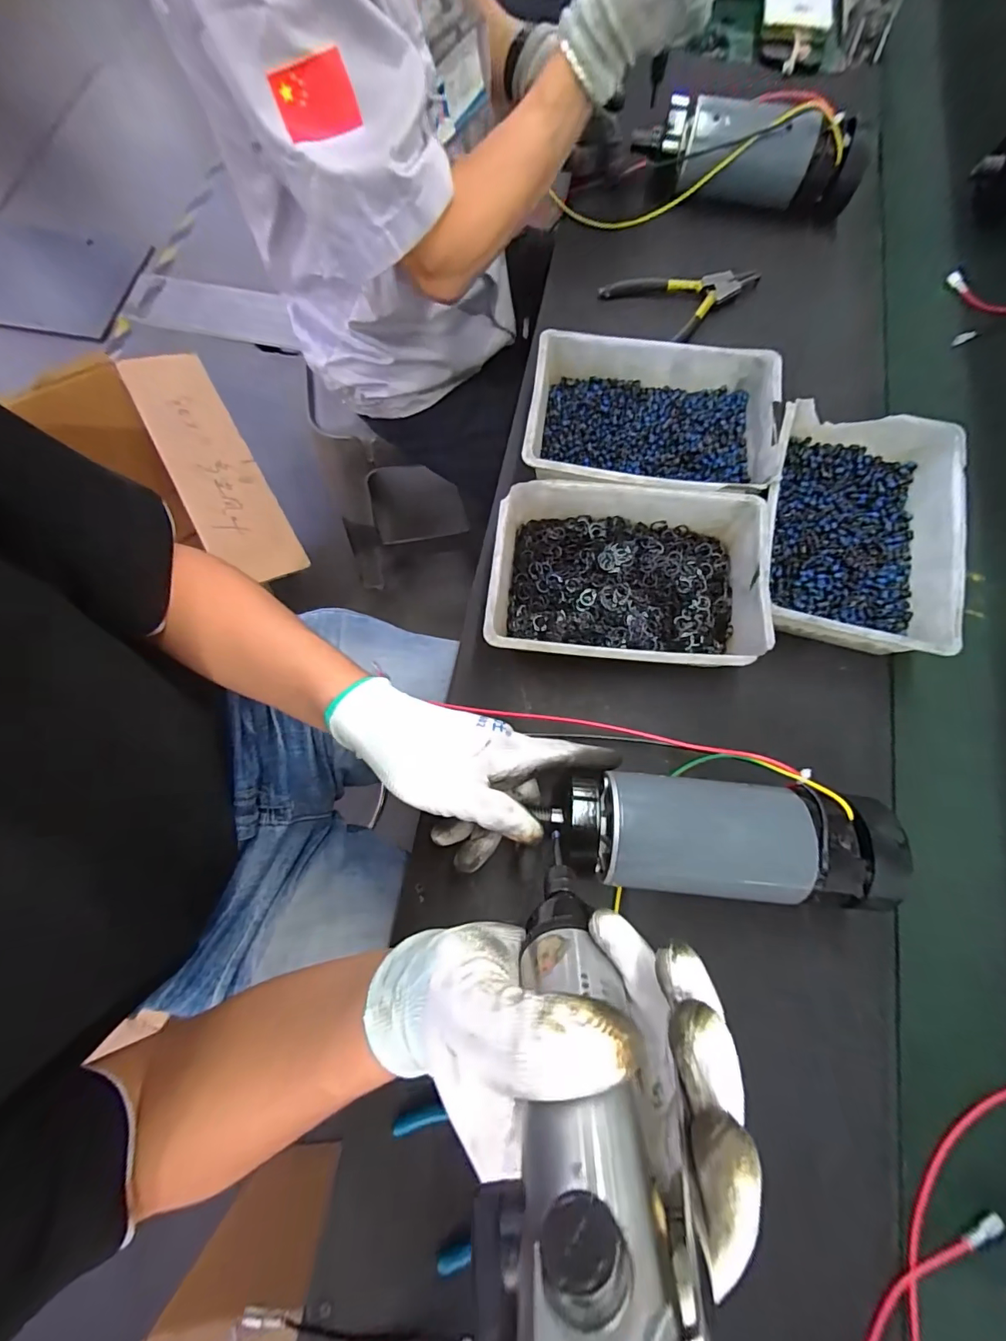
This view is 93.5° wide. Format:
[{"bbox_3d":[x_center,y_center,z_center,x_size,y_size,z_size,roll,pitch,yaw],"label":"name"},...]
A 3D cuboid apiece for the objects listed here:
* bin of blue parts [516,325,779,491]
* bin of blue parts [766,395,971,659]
[{"bbox_3d":[0.125,-0.212,0.410,0.201,0.052,0.148,7,75,0],"label":"bin of blue parts"},{"bbox_3d":[0.281,-0.115,0.383,0.143,0.043,0.201,16,75,2],"label":"bin of blue parts"}]

